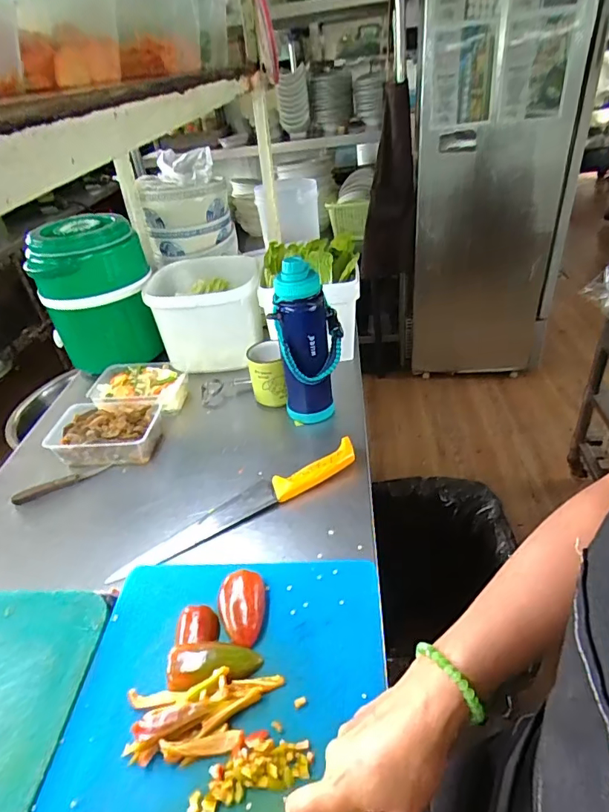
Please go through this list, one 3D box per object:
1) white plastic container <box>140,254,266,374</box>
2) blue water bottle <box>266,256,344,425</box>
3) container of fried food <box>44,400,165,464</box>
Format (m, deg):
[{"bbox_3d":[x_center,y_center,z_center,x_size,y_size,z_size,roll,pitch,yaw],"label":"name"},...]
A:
[{"bbox_3d":[-0.197,-0.195,1.017,0.221,0.168,0.209,-8,35,-1],"label":"white plastic container"},{"bbox_3d":[0.008,-0.091,0.764,0.098,0.261,0.075,-2,35,8],"label":"blue water bottle"},{"bbox_3d":[-0.327,0.046,0.815,0.162,0.058,0.126,-2,35,7],"label":"container of fried food"}]

